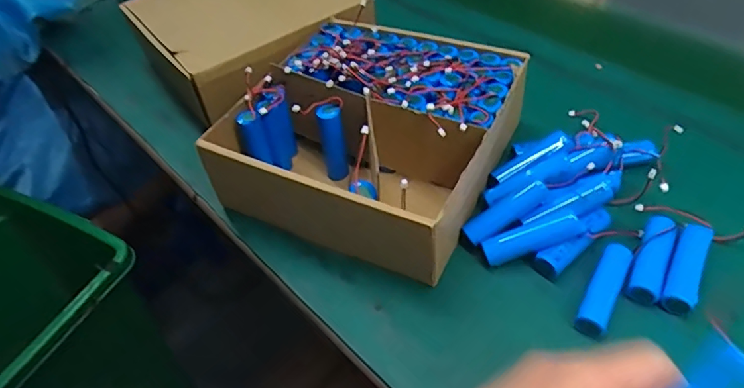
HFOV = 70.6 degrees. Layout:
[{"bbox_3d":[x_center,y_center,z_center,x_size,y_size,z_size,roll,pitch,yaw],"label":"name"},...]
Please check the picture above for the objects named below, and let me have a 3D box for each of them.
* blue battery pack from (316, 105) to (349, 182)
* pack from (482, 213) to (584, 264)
[{"bbox_3d":[-0.031,-0.041,0.431,0.018,0.072,0.014,-6,47,1],"label":"blue battery pack"},{"bbox_3d":[0.112,0.031,0.368,0.068,0.014,0.017,-20,47,8],"label":"pack"}]

